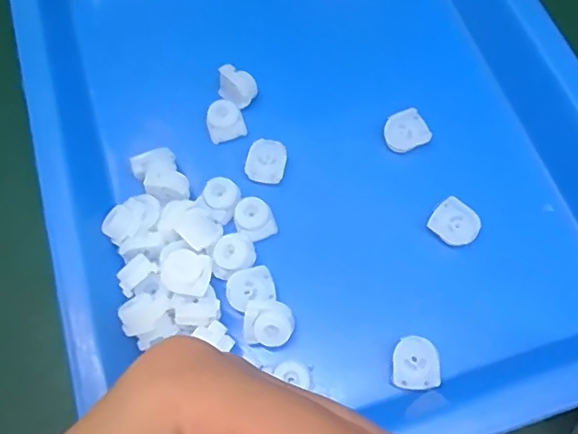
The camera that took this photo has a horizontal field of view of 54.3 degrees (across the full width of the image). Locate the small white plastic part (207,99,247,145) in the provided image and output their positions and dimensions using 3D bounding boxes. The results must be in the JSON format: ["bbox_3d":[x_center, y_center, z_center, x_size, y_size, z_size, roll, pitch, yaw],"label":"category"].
[{"bbox_3d":[-0.029,-0.044,0.253,0.016,0.009,0.016,-17,68,-5],"label":"small white plastic part"}]

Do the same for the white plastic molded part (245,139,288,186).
[{"bbox_3d":[-0.010,-0.024,0.242,0.016,0.007,0.018,11,68,7],"label":"white plastic molded part"}]

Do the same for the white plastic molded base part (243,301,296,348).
[{"bbox_3d":[-0.007,0.040,0.211,0.018,0.008,0.016,8,68,6],"label":"white plastic molded base part"}]

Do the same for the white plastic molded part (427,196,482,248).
[{"bbox_3d":[0.068,0.003,0.229,0.019,0.005,0.016,36,73,16],"label":"white plastic molded part"}]

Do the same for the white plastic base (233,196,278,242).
[{"bbox_3d":[-0.015,0.001,0.233,0.016,0.006,0.018,-26,69,-8],"label":"white plastic base"}]

